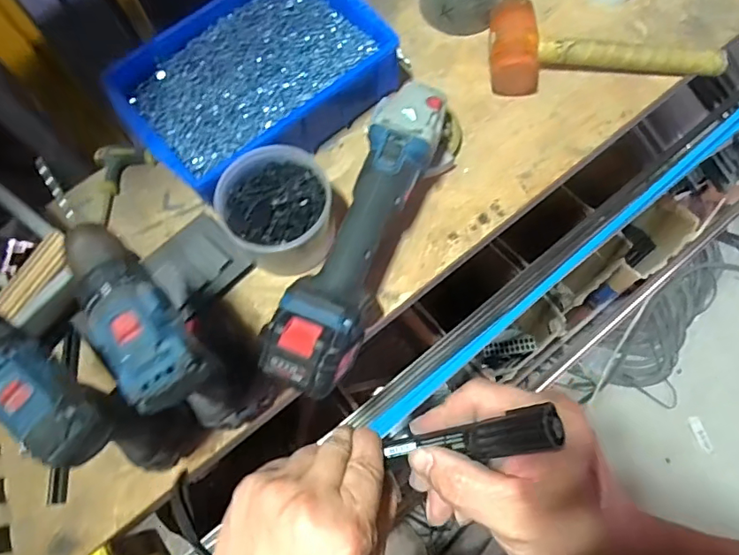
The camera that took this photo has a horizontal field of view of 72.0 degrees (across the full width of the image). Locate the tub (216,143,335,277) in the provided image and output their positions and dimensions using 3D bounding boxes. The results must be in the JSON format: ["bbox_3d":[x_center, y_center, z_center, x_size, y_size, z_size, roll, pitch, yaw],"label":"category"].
[{"bbox_3d":[-0.099,-0.072,0.555,0.115,0.072,0.117,-1,70,1],"label":"tub"}]

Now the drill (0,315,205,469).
[{"bbox_3d":[-0.249,0.080,0.430,0.069,0.202,0.188,-43,74,-13],"label":"drill"}]

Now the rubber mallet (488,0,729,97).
[{"bbox_3d":[0.294,-0.297,0.633,0.290,0.053,0.112,-5,70,0],"label":"rubber mallet"}]

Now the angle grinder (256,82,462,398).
[{"bbox_3d":[0.006,-0.059,0.530,0.083,0.110,0.379,23,72,10],"label":"angle grinder"}]

